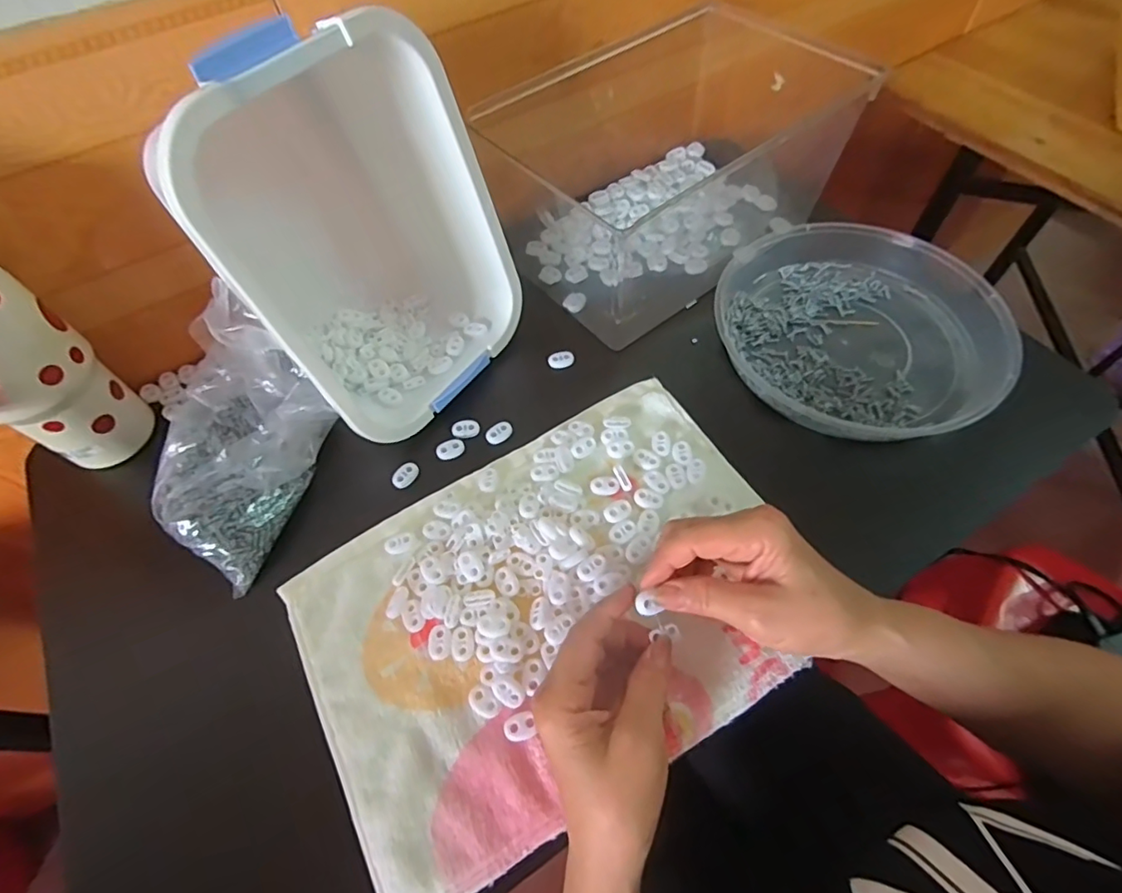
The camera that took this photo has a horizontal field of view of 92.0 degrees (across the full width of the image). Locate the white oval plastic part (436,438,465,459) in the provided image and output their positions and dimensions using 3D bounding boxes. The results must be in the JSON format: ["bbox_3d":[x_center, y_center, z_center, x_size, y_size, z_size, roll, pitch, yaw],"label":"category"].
[{"bbox_3d":[-0.091,0.002,0.447,0.023,0.007,0.015,-29,62,-13],"label":"white oval plastic part"}]

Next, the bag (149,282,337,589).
[{"bbox_3d":[-0.244,-0.003,0.395,0.119,0.096,0.145,29,65,17],"label":"bag"}]

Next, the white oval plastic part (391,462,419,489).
[{"bbox_3d":[-0.125,0.023,0.437,0.015,0.008,0.023,39,69,23],"label":"white oval plastic part"}]

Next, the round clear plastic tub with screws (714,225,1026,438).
[{"bbox_3d":[0.254,-0.111,0.474,0.230,0.048,0.216,-2,59,3],"label":"round clear plastic tub with screws"}]

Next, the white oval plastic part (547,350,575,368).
[{"bbox_3d":[0.000,-0.079,0.489,0.024,0.008,0.015,-6,59,0],"label":"white oval plastic part"}]

